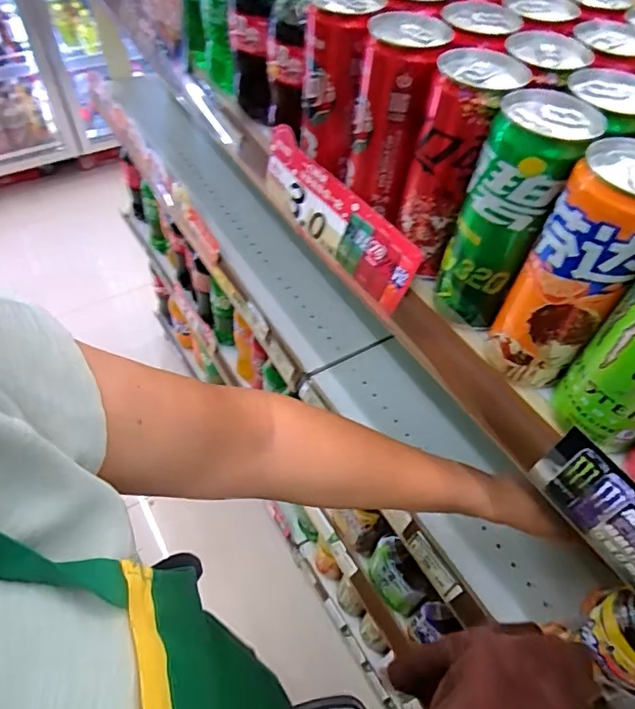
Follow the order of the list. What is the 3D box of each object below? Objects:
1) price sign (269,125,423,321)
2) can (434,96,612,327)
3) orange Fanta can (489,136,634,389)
[{"bbox_3d":[0.012,-0.119,0.437,0.007,0.061,0.196,-18,58,-37],"label":"price sign"},{"bbox_3d":[0.118,-0.087,0.329,0.056,0.138,0.057,2,53,-2],"label":"can"},{"bbox_3d":[0.150,-0.044,0.298,0.056,0.137,0.053,-36,63,-27],"label":"orange Fanta can"}]

